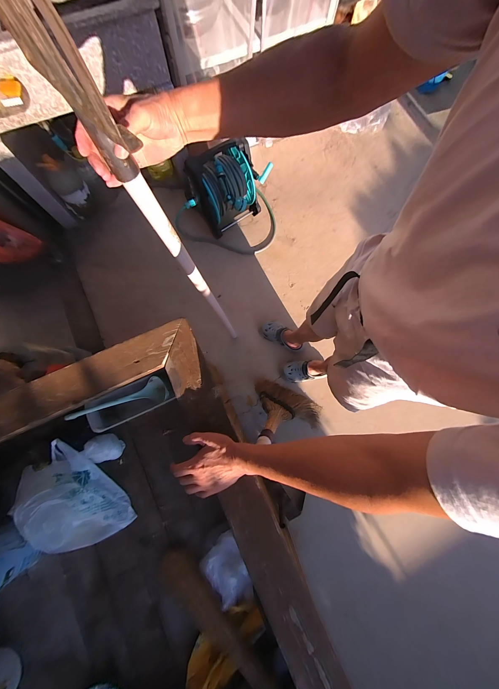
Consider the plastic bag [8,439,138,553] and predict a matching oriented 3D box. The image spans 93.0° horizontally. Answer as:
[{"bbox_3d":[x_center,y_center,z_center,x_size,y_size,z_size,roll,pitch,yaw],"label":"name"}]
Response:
[{"bbox_3d":[-0.428,0.371,0.566,0.164,0.092,0.267,-38,81,-9],"label":"plastic bag"}]

